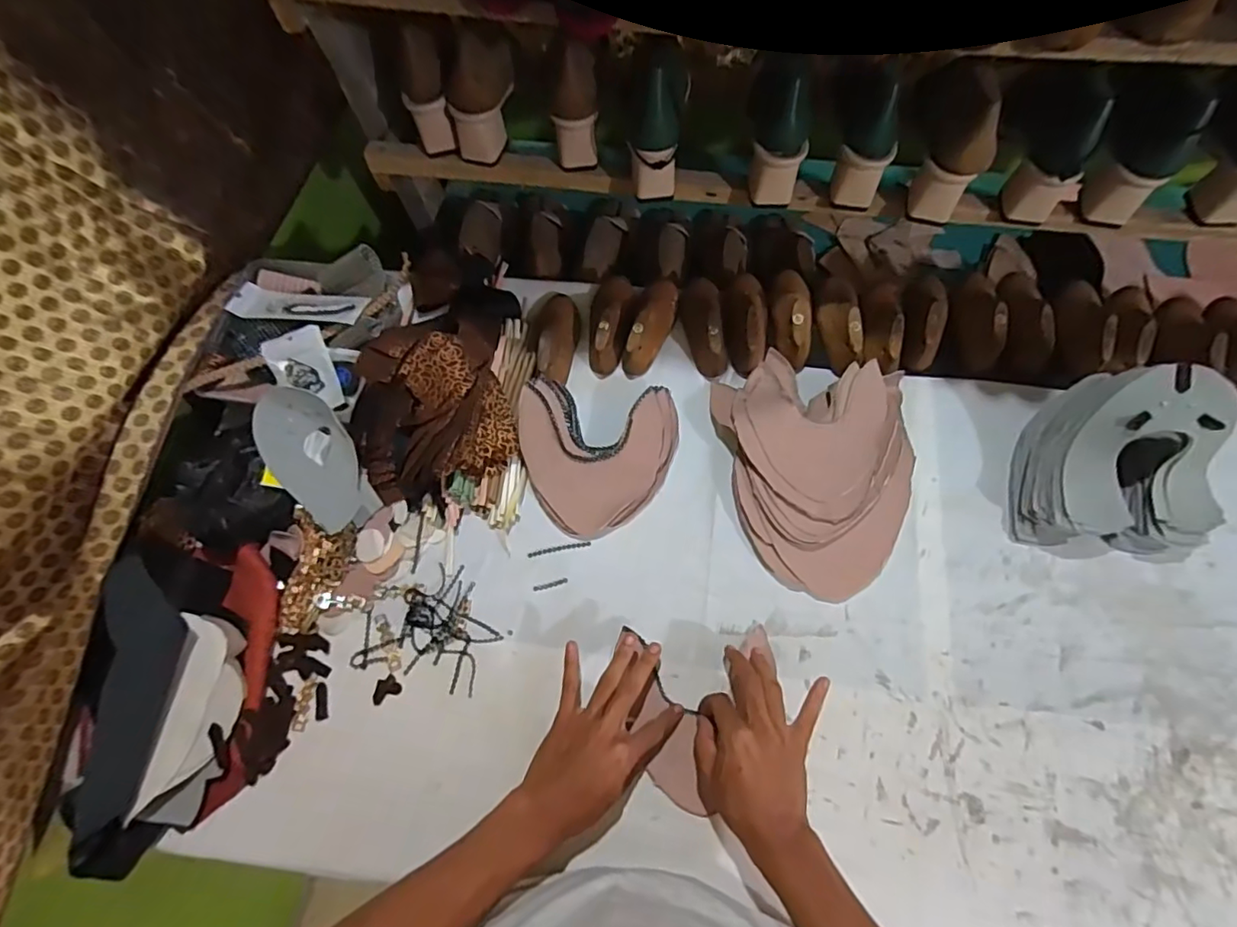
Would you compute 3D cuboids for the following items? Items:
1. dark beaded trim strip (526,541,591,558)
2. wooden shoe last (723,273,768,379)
[{"bbox_3d":[-0.066,0.095,0.639,0.071,0.004,0.007,-10,69,-1],"label":"dark beaded trim strip"},{"bbox_3d":[0.157,-0.179,0.702,0.054,0.054,0.144,1,69,3],"label":"wooden shoe last"}]

